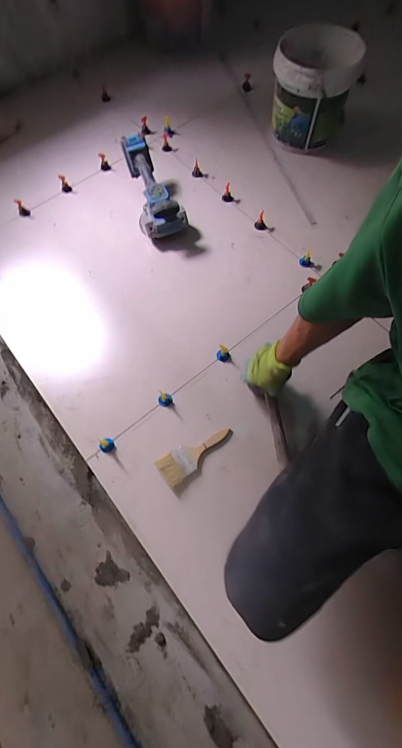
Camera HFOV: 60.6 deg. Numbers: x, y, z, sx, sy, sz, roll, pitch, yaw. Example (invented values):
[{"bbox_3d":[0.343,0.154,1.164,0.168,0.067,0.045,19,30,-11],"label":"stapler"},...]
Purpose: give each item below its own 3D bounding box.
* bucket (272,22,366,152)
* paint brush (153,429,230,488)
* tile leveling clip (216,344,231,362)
[{"bbox_3d":[0.310,-0.787,0.999,0.216,0.302,0.200,-1,67,2],"label":"bucket"},{"bbox_3d":[-0.012,0.176,0.782,0.179,0.018,0.065,-33,70,-11],"label":"paint brush"},{"bbox_3d":[0.056,-0.050,0.855,0.034,0.039,0.029,22,69,11],"label":"tile leveling clip"}]

